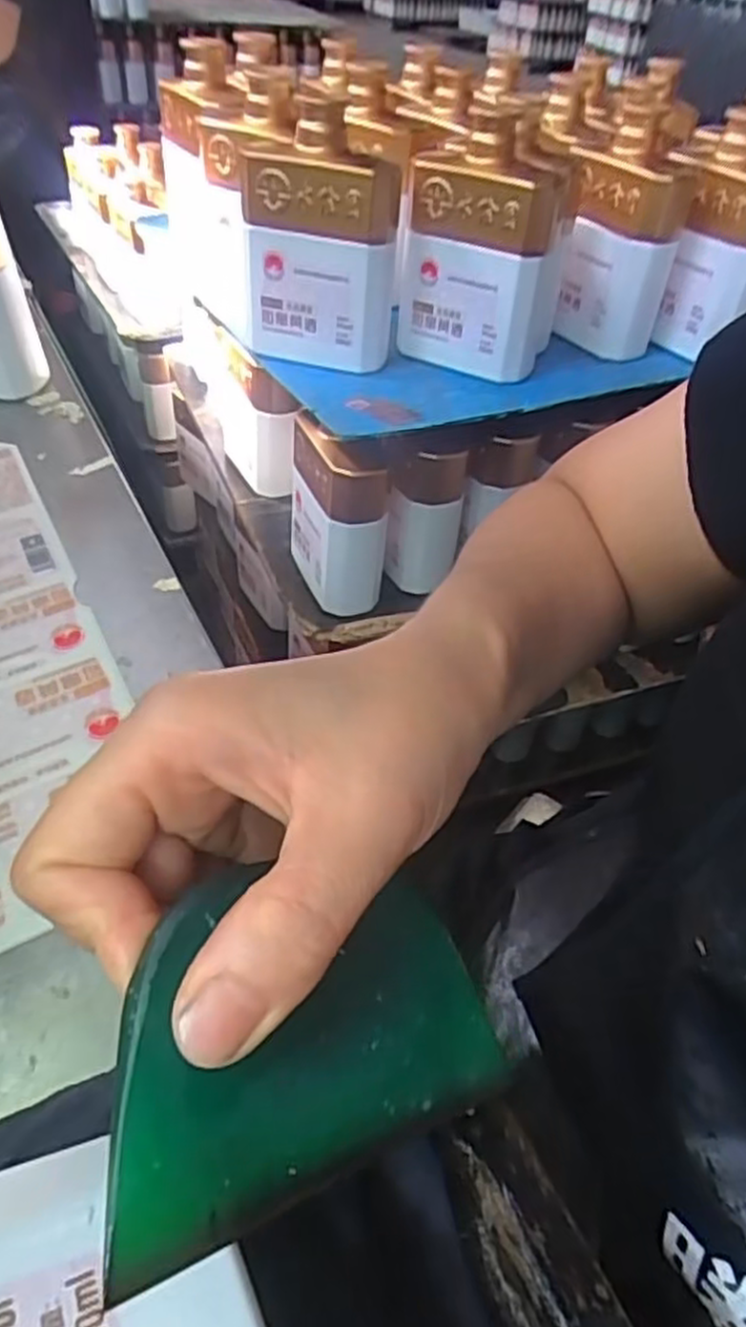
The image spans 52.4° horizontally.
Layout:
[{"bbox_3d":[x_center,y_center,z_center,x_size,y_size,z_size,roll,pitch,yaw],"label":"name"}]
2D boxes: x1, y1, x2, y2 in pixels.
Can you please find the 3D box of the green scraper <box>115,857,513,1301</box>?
[{"bbox_3d":[-0.012,0.071,0.154,0.090,0.004,0.055,-1,68,-41],"label":"green scraper"}]

